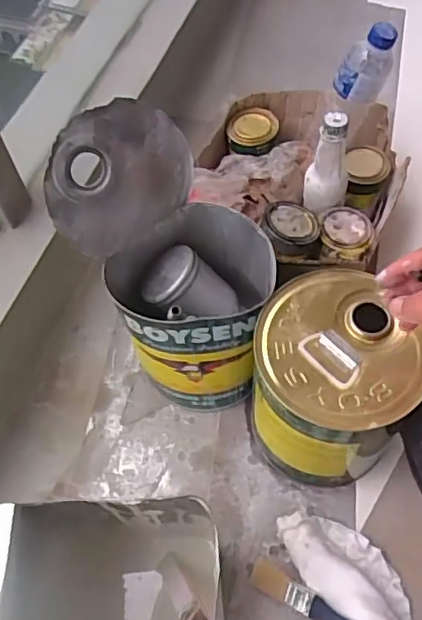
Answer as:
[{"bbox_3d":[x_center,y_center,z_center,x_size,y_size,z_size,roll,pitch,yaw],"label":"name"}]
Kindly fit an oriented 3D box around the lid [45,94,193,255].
[{"bbox_3d":[-0.088,-0.127,0.571,0.150,0.132,0.009,-42,38,-9],"label":"lid"}]

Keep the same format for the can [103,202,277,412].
[{"bbox_3d":[-0.006,0.010,0.671,0.160,0.202,0.148,-2,60,3],"label":"can"}]

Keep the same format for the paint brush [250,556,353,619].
[{"bbox_3d":[0.113,0.293,0.567,0.175,0.017,0.028,15,60,39],"label":"paint brush"}]

